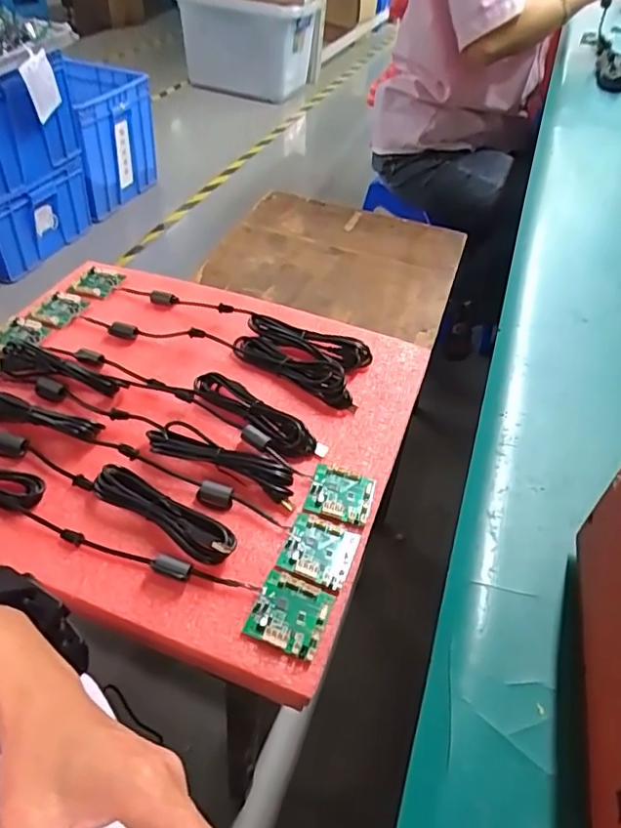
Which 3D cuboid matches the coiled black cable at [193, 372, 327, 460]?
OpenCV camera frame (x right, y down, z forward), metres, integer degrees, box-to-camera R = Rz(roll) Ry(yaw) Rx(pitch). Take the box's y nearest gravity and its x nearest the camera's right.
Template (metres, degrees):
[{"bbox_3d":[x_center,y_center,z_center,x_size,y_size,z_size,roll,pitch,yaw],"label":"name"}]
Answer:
[{"bbox_3d":[-0.054,0.003,0.600,0.152,0.023,0.044,28,48,23],"label":"coiled black cable"}]

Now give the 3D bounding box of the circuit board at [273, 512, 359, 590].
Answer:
[{"bbox_3d":[0.007,0.119,0.509,0.059,0.008,0.060,17,45,12],"label":"circuit board"}]

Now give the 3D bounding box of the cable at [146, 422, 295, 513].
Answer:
[{"bbox_3d":[-0.083,0.043,0.548,0.148,0.027,0.033,18,45,13],"label":"cable"}]

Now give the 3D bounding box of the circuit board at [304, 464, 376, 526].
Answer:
[{"bbox_3d":[0.028,0.076,0.552,0.058,0.005,0.058,14,44,9],"label":"circuit board"}]

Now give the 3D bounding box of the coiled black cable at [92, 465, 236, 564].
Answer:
[{"bbox_3d":[-0.127,0.085,0.506,0.142,0.021,0.034,24,47,19],"label":"coiled black cable"}]

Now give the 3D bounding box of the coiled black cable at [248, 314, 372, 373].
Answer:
[{"bbox_3d":[-0.002,-0.083,0.681,0.146,0.029,0.035,15,44,10],"label":"coiled black cable"}]

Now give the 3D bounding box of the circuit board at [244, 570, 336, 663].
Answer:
[{"bbox_3d":[-0.017,0.161,0.470,0.058,0.009,0.056,18,45,13],"label":"circuit board"}]

